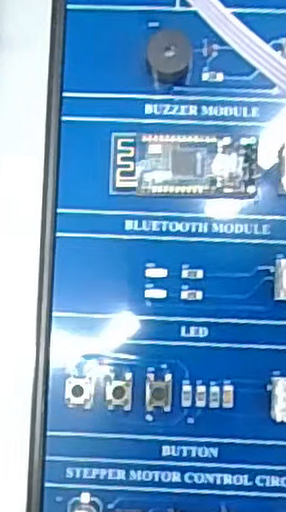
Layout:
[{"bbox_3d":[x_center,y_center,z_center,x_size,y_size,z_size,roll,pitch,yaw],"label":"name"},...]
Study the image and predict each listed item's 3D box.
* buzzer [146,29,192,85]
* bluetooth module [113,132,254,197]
[{"bbox_3d":[0.007,-0.051,0.190,0.011,0.009,0.013,-1,86,1],"label":"buzzer"},{"bbox_3d":[0.011,-0.023,0.191,0.037,0.005,0.016,1,86,1],"label":"bluetooth module"}]

